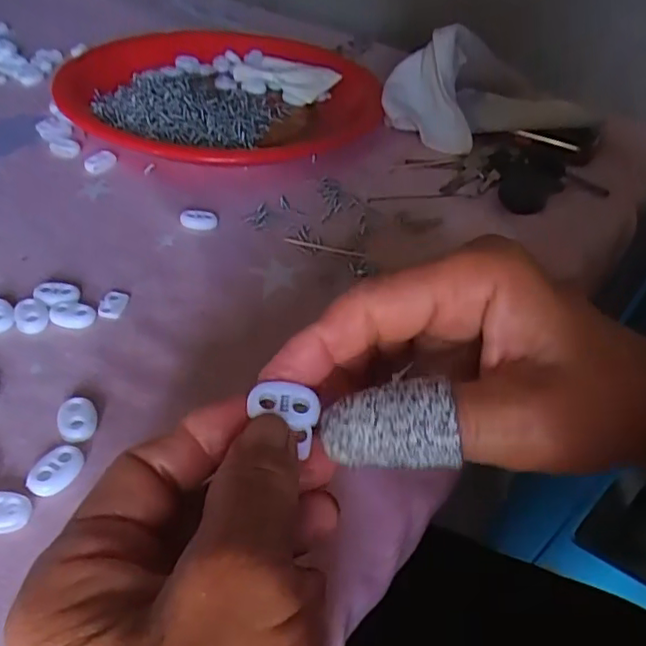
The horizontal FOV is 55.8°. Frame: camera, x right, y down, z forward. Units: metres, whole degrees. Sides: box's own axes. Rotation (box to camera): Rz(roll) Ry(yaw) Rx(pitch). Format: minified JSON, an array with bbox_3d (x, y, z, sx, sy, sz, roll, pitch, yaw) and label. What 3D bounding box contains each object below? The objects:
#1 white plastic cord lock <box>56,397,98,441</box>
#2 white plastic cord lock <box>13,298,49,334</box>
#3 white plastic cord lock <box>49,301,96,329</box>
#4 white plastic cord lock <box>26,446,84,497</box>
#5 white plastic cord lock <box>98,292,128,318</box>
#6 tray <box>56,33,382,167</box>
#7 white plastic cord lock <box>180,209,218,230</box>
[{"bbox_3d":[-0.104,0.041,0.257,0.016,0.007,0.021,-11,45,-20],"label":"white plastic cord lock"},{"bbox_3d":[-0.144,-0.004,0.302,0.015,0.005,0.021,-8,44,-17],"label":"white plastic cord lock"},{"bbox_3d":[-0.126,-0.004,0.305,0.024,0.006,0.015,12,41,5],"label":"white plastic cord lock"},{"bbox_3d":[-0.104,0.057,0.238,0.014,0.006,0.023,24,44,17],"label":"white plastic cord lock"},{"bbox_3d":[-0.109,-0.010,0.317,0.012,0.004,0.019,9,41,2],"label":"white plastic cord lock"},{"bbox_3d":[-0.081,-0.191,0.503,0.245,0.033,0.238,10,41,2],"label":"tray"},{"bbox_3d":[-0.076,-0.063,0.374,0.021,0.008,0.012,3,41,-6],"label":"white plastic cord lock"}]

